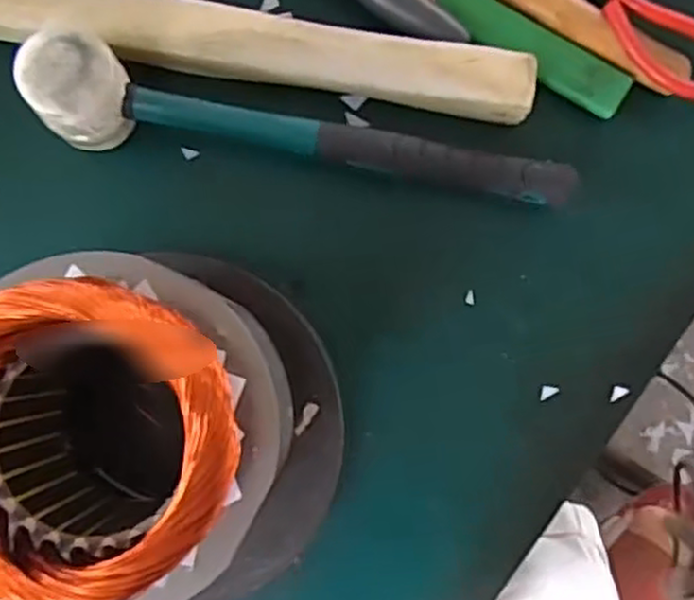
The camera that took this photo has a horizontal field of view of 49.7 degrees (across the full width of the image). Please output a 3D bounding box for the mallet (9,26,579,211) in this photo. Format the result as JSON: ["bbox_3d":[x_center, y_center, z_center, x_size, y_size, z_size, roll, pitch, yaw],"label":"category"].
[{"bbox_3d":[-0.027,-0.081,0.395,0.295,0.062,0.051,13,89,3],"label":"mallet"}]

